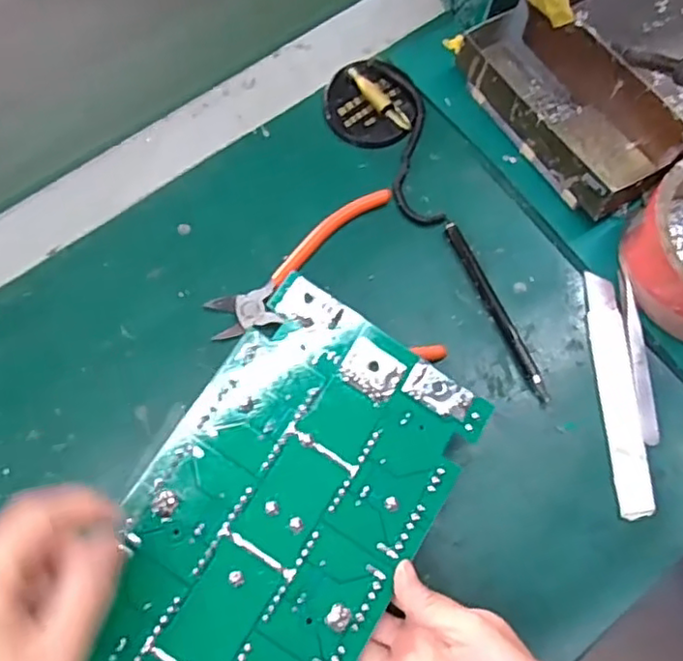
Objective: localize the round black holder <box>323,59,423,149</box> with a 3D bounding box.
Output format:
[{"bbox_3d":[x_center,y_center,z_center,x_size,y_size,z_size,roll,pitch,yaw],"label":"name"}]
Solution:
[{"bbox_3d":[0.022,-0.166,0.467,0.066,0.016,0.064,0,71,-1],"label":"round black holder"}]

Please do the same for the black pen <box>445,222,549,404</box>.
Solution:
[{"bbox_3d":[0.103,-0.014,0.425,0.011,0.008,0.133,-22,73,-9],"label":"black pen"}]

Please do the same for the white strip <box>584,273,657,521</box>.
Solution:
[{"bbox_3d":[0.175,0.037,0.407,0.022,0.006,0.154,-3,71,-2],"label":"white strip"}]

